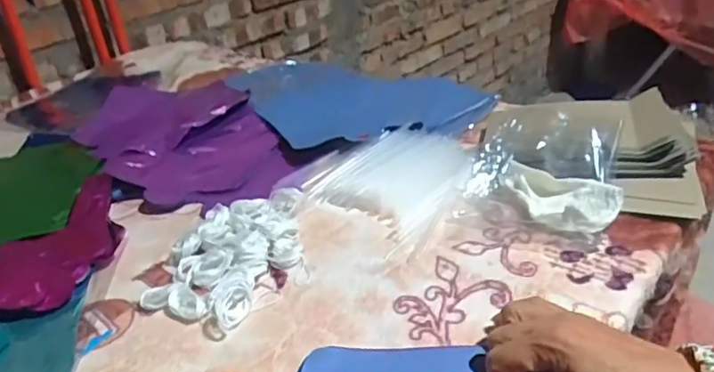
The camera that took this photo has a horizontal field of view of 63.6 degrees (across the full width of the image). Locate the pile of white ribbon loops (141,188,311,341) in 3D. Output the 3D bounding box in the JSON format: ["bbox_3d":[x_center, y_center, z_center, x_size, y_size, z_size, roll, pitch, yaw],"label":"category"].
[{"bbox_3d":[-0.103,0.057,0.513,0.124,0.019,0.172,7,33,21],"label":"pile of white ribbon loops"}]

